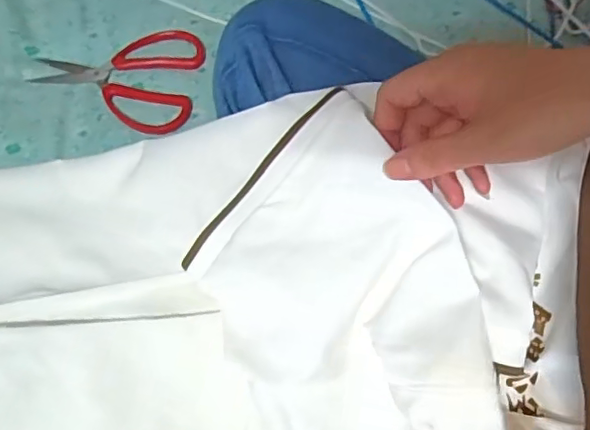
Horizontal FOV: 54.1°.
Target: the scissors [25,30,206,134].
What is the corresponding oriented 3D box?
[{"bbox_3d":[-0.166,-0.130,0.536,0.152,0.010,0.111,8,64,4],"label":"scissors"}]

